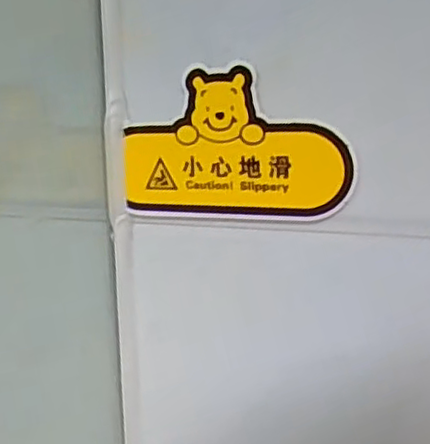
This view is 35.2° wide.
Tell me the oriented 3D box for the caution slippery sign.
[{"bbox_3d":[0.007,-0.033,0.290,0.102,0.062,0.004,3,12,23],"label":"caution slippery sign"}]

